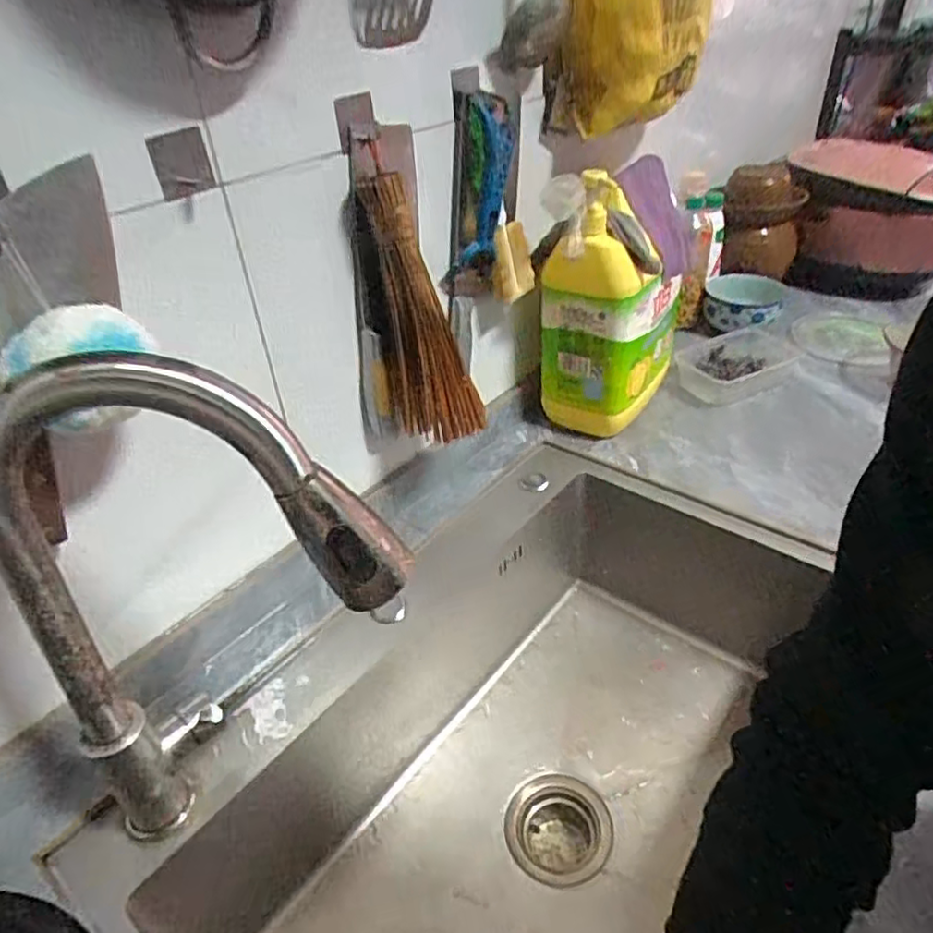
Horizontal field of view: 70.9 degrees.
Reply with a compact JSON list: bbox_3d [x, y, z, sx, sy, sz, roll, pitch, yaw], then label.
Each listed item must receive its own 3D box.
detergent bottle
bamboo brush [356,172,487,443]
[{"bbox_3d":[0.197,-0.209,0.869,0.125,0.313,0.211,20,43,29],"label":"detergent bottle"},{"bbox_3d":[-0.040,-0.146,0.650,0.094,0.263,0.047,-14,37,-12],"label":"bamboo brush"}]

